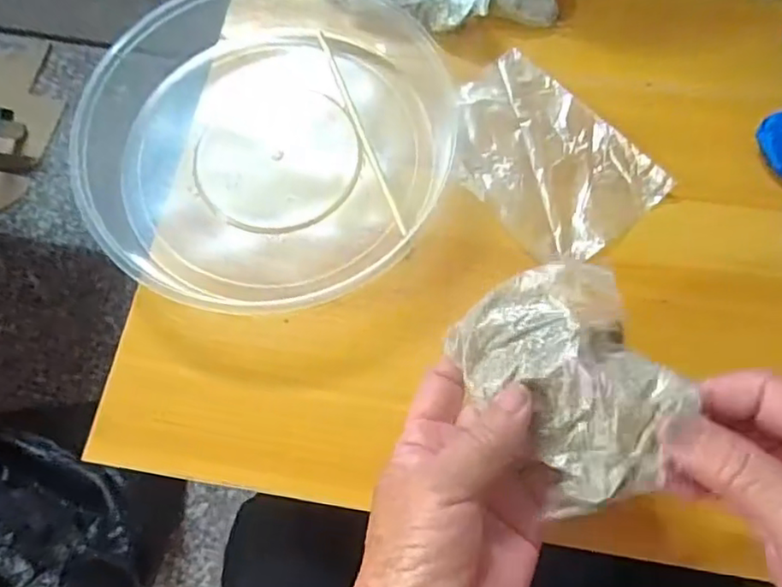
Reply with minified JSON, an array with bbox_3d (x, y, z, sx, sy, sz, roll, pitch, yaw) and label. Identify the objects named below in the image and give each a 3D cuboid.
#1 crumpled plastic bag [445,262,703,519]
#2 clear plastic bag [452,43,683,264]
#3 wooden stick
[{"bbox_3d":[0.077,0.039,0.279,0.078,0.033,0.103,-20,71,-4],"label":"crumpled plastic bag"},{"bbox_3d":[0.096,-0.088,0.407,0.097,0.004,0.140,-38,73,-10],"label":"clear plastic bag"},{"bbox_3d":[-0.021,-0.109,0.420,0.005,0.004,0.162,-20,71,-4],"label":"wooden stick"}]

